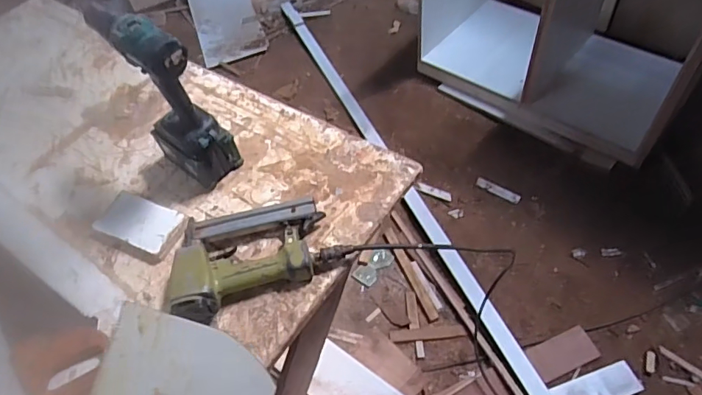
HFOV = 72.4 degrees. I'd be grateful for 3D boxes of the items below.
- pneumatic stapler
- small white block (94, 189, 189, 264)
[{"bbox_3d":[-0.150,0.069,0.714,0.255,0.061,0.172,-23,54,-9],"label":"pneumatic stapler"},{"bbox_3d":[-0.345,0.047,0.783,0.153,0.023,0.087,19,58,20],"label":"small white block"}]

